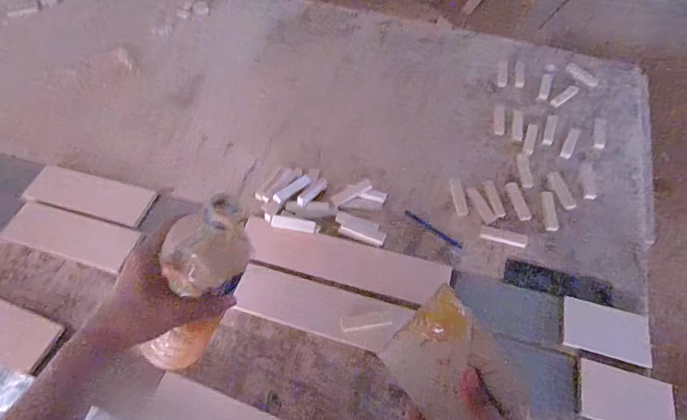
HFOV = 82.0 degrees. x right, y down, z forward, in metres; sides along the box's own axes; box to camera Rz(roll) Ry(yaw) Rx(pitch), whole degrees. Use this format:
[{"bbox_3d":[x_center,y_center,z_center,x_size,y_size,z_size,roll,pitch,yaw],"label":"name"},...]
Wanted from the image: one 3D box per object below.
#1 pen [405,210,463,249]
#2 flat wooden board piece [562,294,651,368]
[{"bbox_3d":[0.184,0.039,0.813,0.135,0.013,0.012,38,67,21],"label":"pen"},{"bbox_3d":[0.450,0.205,0.675,0.141,0.010,0.086,14,60,9],"label":"flat wooden board piece"}]

